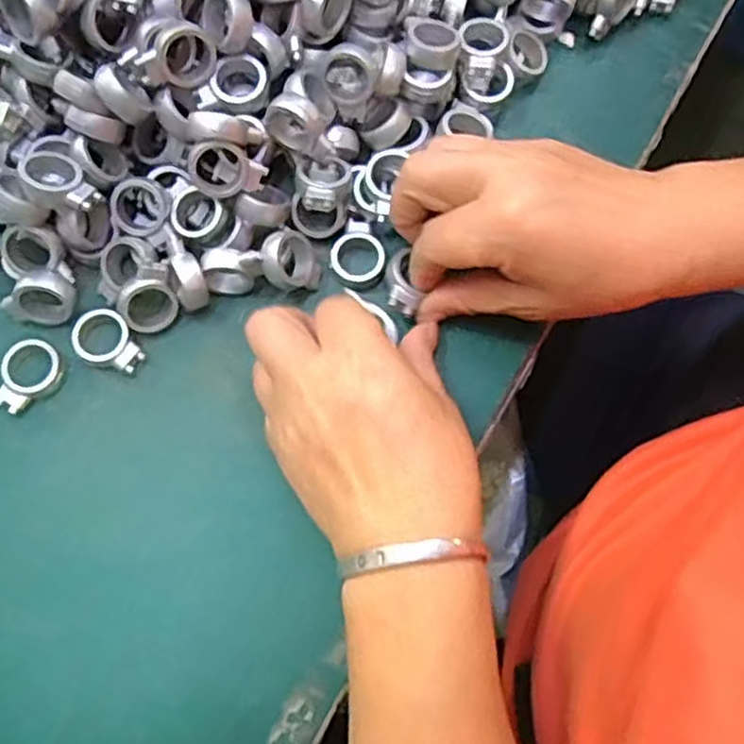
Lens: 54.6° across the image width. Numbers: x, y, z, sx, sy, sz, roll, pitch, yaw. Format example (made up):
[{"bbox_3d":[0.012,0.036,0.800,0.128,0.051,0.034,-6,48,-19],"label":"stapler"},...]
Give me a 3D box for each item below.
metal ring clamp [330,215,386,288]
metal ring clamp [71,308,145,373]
[{"bbox_3d":[-0.006,-0.057,0.345,0.026,0.008,0.035,12,75,2],"label":"metal ring clamp"},{"bbox_3d":[-0.121,-0.013,0.331,0.032,0.011,0.025,36,77,8],"label":"metal ring clamp"}]

